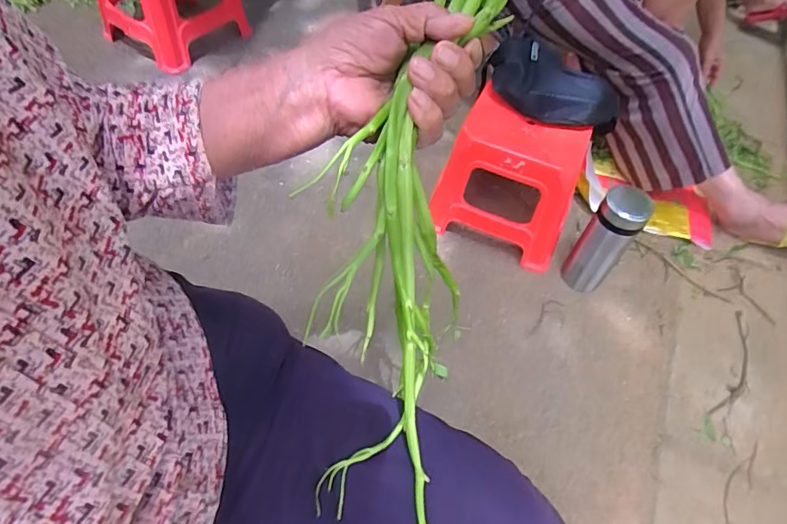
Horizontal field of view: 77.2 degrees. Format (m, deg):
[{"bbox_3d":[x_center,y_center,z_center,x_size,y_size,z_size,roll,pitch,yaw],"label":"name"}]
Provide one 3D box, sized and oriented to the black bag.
[{"bbox_3d":[0.297,-0.330,0.916,0.252,0.122,0.099,25,56,11],"label":"black bag"}]

